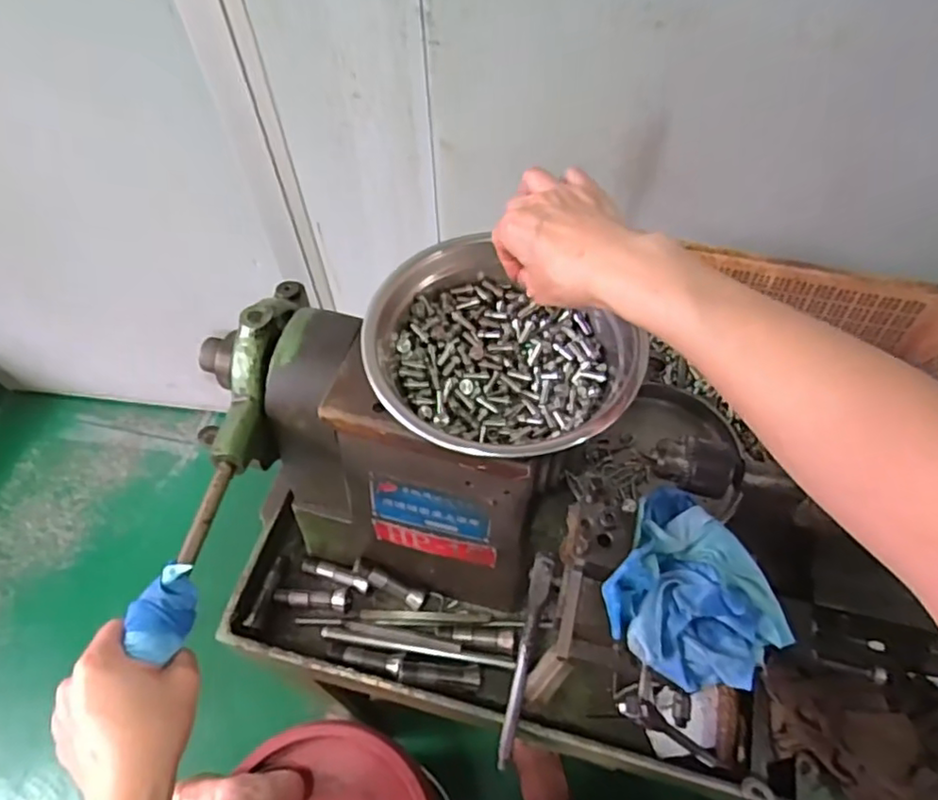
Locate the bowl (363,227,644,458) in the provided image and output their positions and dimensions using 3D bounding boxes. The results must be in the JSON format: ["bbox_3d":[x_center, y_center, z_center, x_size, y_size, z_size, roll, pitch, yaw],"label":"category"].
[{"bbox_3d":[0.021,-0.028,0.412,0.164,0.054,0.152,0,58,1],"label":"bowl"}]

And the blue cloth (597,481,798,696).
[{"bbox_3d":[0.143,0.121,0.409,0.103,0.039,0.117,-35,63,-20],"label":"blue cloth"}]

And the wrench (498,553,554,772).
[{"bbox_3d":[0.045,0.219,0.529,0.015,0.014,0.193,11,101,8],"label":"wrench"}]

